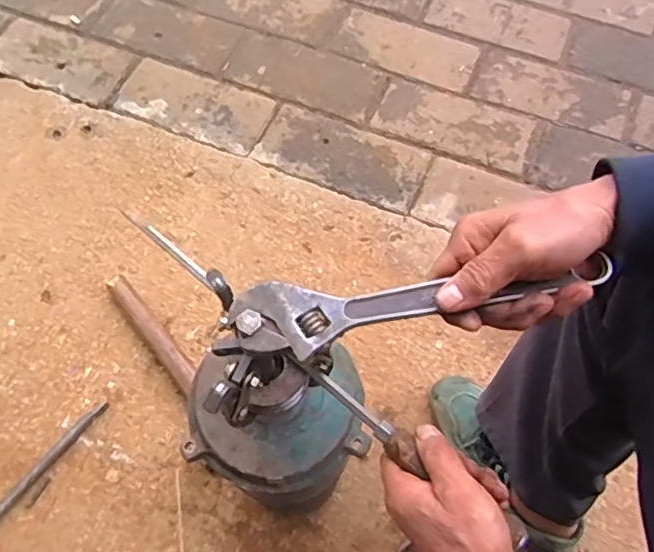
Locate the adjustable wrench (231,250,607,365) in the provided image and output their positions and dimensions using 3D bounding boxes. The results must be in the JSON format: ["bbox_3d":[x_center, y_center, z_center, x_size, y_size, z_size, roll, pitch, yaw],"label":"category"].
[{"bbox_3d":[0.059,0.016,0.400,0.244,0.010,0.049,-8,60,3],"label":"adjustable wrench"}]

